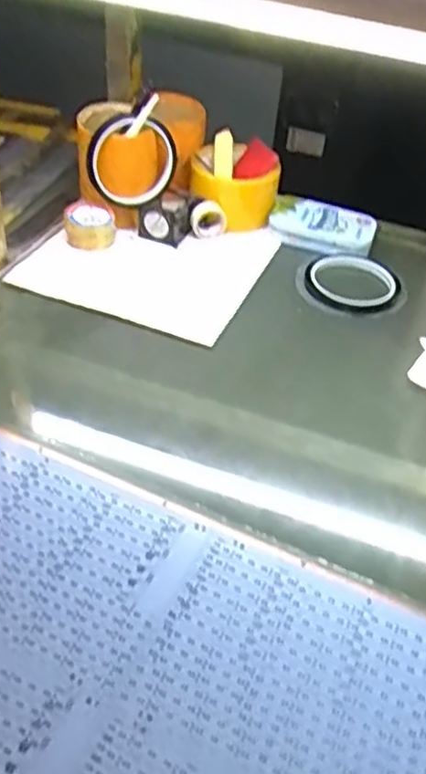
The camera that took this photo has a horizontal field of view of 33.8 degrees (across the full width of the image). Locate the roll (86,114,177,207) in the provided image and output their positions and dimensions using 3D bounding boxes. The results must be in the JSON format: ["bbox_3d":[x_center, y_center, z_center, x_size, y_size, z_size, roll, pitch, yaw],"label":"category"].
[{"bbox_3d":[-0.075,-0.219,0.677,0.090,0.087,0.019,-18,48,-25],"label":"roll"}]

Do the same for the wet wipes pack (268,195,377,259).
[{"bbox_3d":[0.115,-0.169,0.731,0.107,0.018,0.081,15,43,9],"label":"wet wipes pack"}]

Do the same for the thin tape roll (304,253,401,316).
[{"bbox_3d":[0.136,-0.103,0.678,0.090,0.017,0.085,4,42,-3],"label":"thin tape roll"}]

